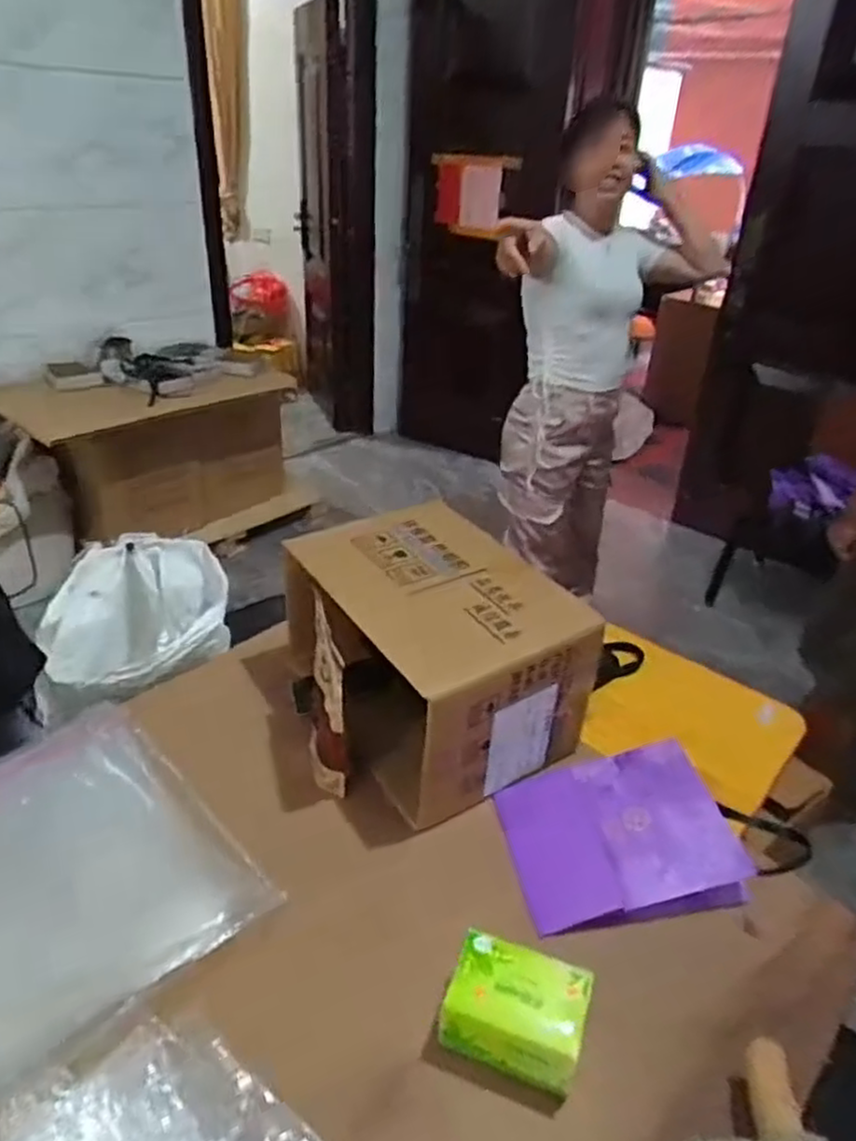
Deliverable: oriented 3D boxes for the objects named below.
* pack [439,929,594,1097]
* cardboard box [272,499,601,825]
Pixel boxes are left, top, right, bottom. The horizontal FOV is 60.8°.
[{"bbox_3d":[0.088,0.435,0.721,0.138,0.074,0.095,17,34,21],"label":"pack"},{"bbox_3d":[-0.019,0.119,1.052,0.338,0.252,0.381,-16,36,-28],"label":"cardboard box"}]

